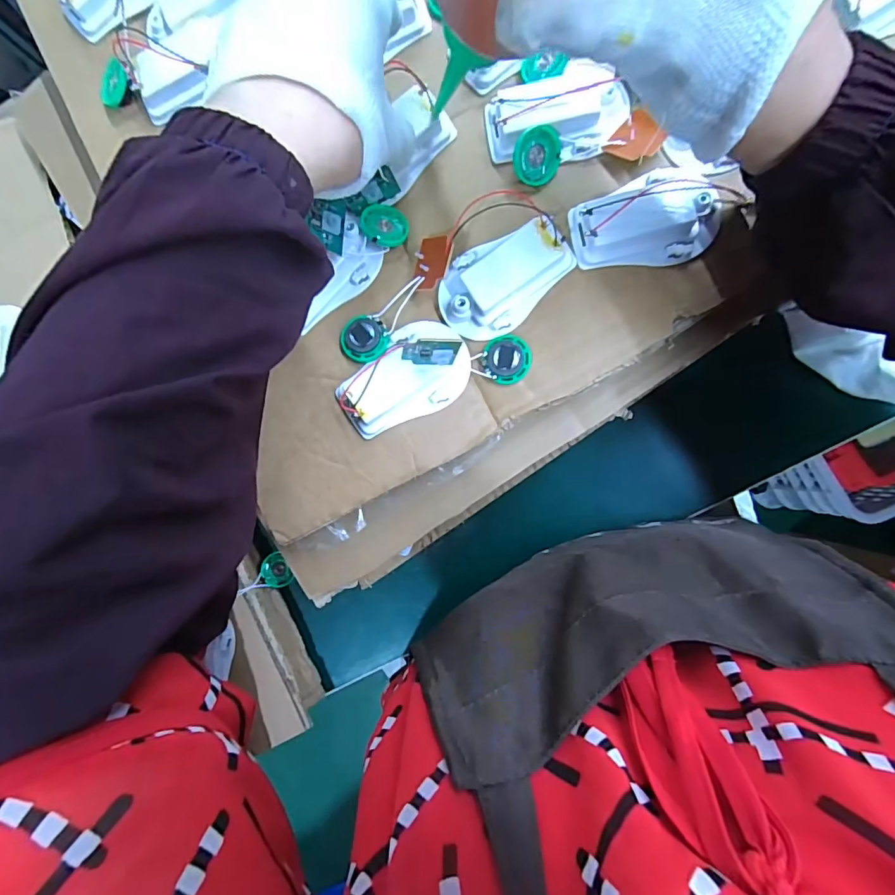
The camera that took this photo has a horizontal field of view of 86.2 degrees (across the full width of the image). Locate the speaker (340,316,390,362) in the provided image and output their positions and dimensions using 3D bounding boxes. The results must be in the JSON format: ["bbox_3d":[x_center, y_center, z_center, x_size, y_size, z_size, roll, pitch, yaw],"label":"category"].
[{"bbox_3d":[-0.050,-0.065,0.283,0.030,0.007,0.027,17,85,4],"label":"speaker"}]

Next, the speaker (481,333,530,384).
[{"bbox_3d":[0.035,-0.052,0.279,0.027,0.010,0.028,-1,84,2],"label":"speaker"}]

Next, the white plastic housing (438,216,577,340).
[{"bbox_3d":[0.032,-0.098,0.272,0.074,0.022,0.050,-34,84,-2],"label":"white plastic housing"}]

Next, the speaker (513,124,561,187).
[{"bbox_3d":[0.051,-0.165,0.272,0.027,0.004,0.028,-14,123,-12],"label":"speaker"}]

